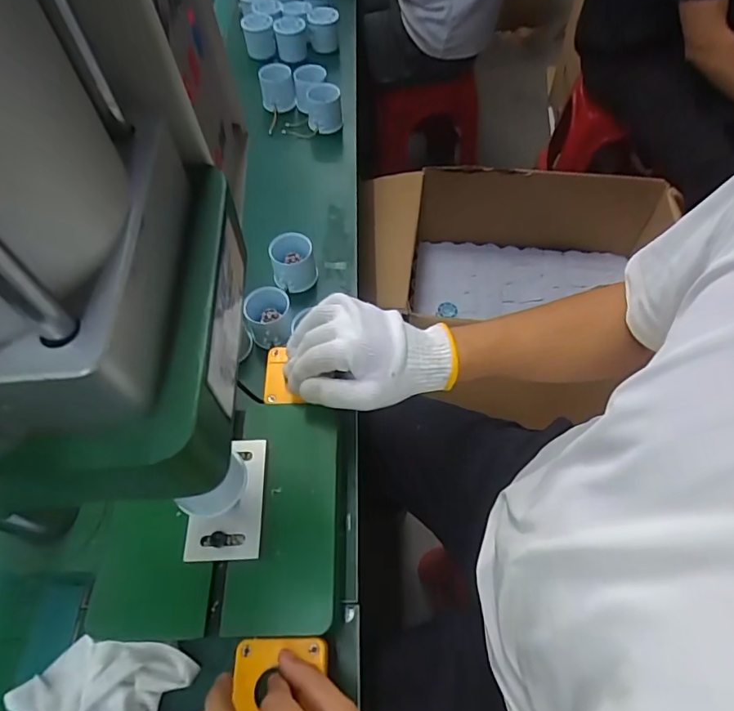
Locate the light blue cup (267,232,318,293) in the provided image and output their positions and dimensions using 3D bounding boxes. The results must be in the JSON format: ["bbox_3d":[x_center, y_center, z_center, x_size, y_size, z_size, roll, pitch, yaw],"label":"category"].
[{"bbox_3d":[-0.090,-0.115,0.601,0.052,0.047,0.055,-1,59,2],"label":"light blue cup"}]

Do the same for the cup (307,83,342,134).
[{"bbox_3d":[-0.067,-0.388,0.770,0.053,0.054,0.049,-1,59,2],"label":"cup"}]

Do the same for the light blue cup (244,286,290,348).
[{"bbox_3d":[-0.111,-0.043,0.557,0.049,0.044,0.054,-8,60,-2],"label":"light blue cup"}]

